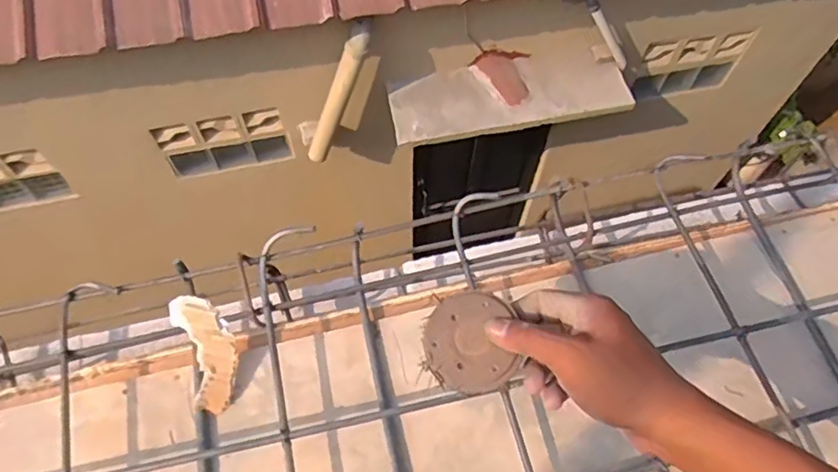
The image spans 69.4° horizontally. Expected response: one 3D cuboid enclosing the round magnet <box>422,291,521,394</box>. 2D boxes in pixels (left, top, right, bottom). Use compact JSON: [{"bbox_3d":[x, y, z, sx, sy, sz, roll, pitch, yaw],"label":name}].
[{"bbox_3d":[0.035,0.072,0.415,0.060,0.006,0.066,-11,74,13],"label":"round magnet"}]

